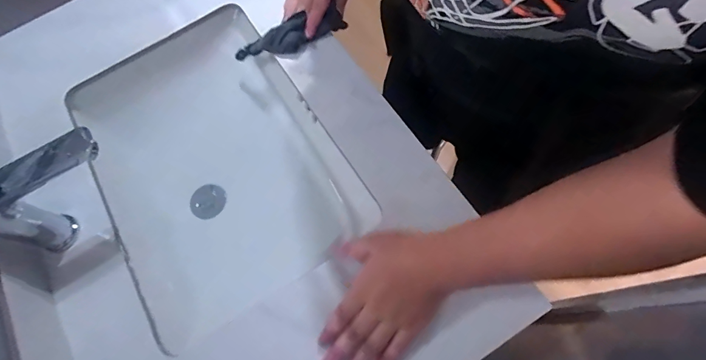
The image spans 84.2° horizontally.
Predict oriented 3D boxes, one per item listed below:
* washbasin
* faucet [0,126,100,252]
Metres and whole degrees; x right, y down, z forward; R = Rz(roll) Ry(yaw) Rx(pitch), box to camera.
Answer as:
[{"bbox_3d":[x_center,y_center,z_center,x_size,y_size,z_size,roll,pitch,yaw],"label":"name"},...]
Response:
[{"bbox_3d":[-0.218,-0.014,0.636,0.381,0.165,0.401,-31,73,-12],"label":"washbasin"},{"bbox_3d":[-0.347,0.003,0.436,0.157,0.160,0.084,-41,75,-15],"label":"faucet"}]

